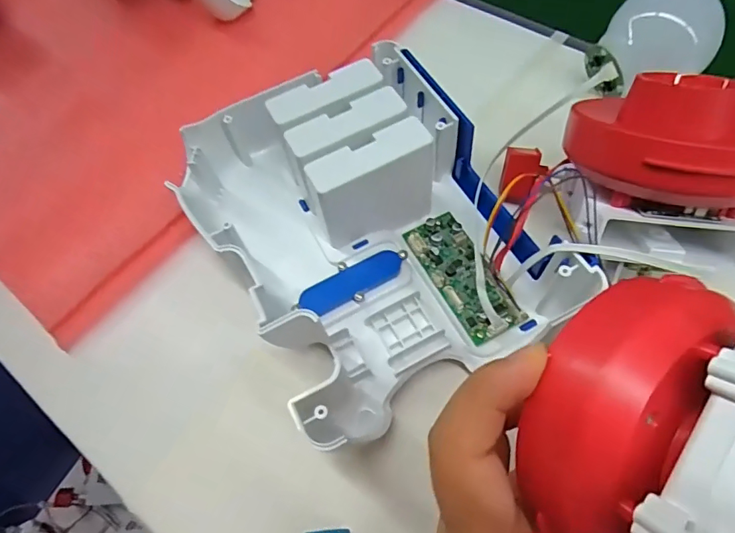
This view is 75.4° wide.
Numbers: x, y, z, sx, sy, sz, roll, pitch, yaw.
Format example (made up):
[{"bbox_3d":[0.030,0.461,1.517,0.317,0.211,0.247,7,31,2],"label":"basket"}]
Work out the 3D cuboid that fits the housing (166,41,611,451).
[{"bbox_3d":[0.000,-0.026,0.234,0.145,0.060,0.177,-29,63,-12],"label":"housing"}]

